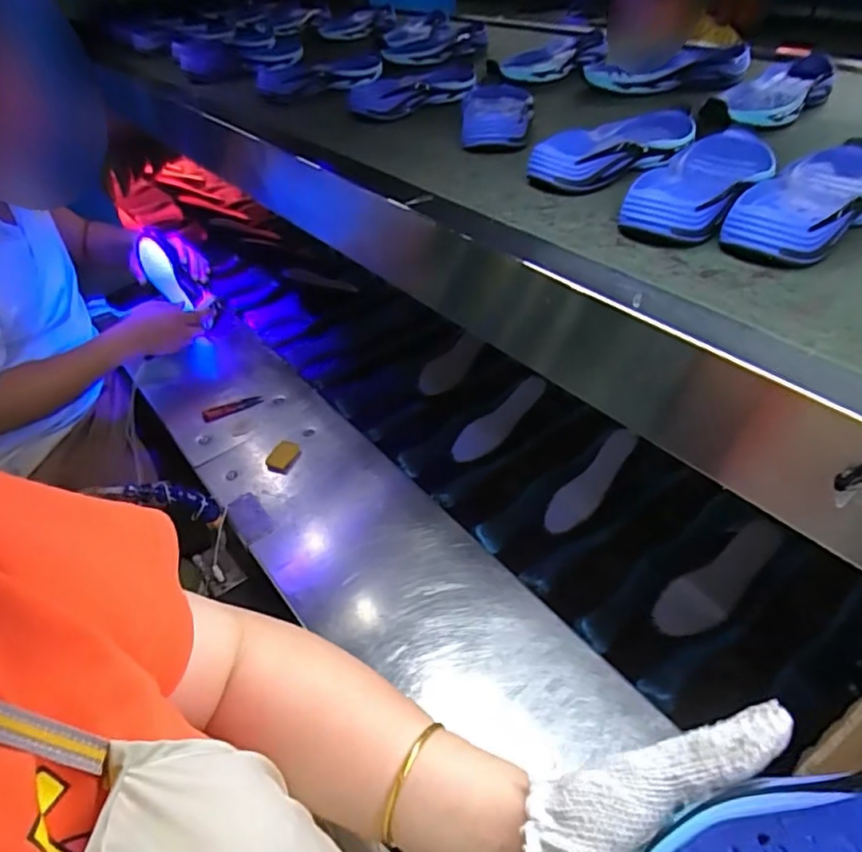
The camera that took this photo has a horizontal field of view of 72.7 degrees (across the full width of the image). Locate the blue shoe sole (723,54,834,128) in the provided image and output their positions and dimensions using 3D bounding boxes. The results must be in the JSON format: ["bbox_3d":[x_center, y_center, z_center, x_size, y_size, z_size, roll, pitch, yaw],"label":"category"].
[{"bbox_3d":[0.411,-0.401,0.695,0.081,0.038,0.194,33,51,30],"label":"blue shoe sole"}]

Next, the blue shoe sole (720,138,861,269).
[{"bbox_3d":[0.322,-0.186,0.482,0.086,0.036,0.223,31,50,29],"label":"blue shoe sole"}]

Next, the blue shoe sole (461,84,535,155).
[{"bbox_3d":[0.082,-0.386,0.728,0.086,0.033,0.214,6,43,5],"label":"blue shoe sole"}]

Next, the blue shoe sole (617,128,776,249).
[{"bbox_3d":[0.233,-0.212,0.515,0.089,0.039,0.221,29,49,27],"label":"blue shoe sole"}]

